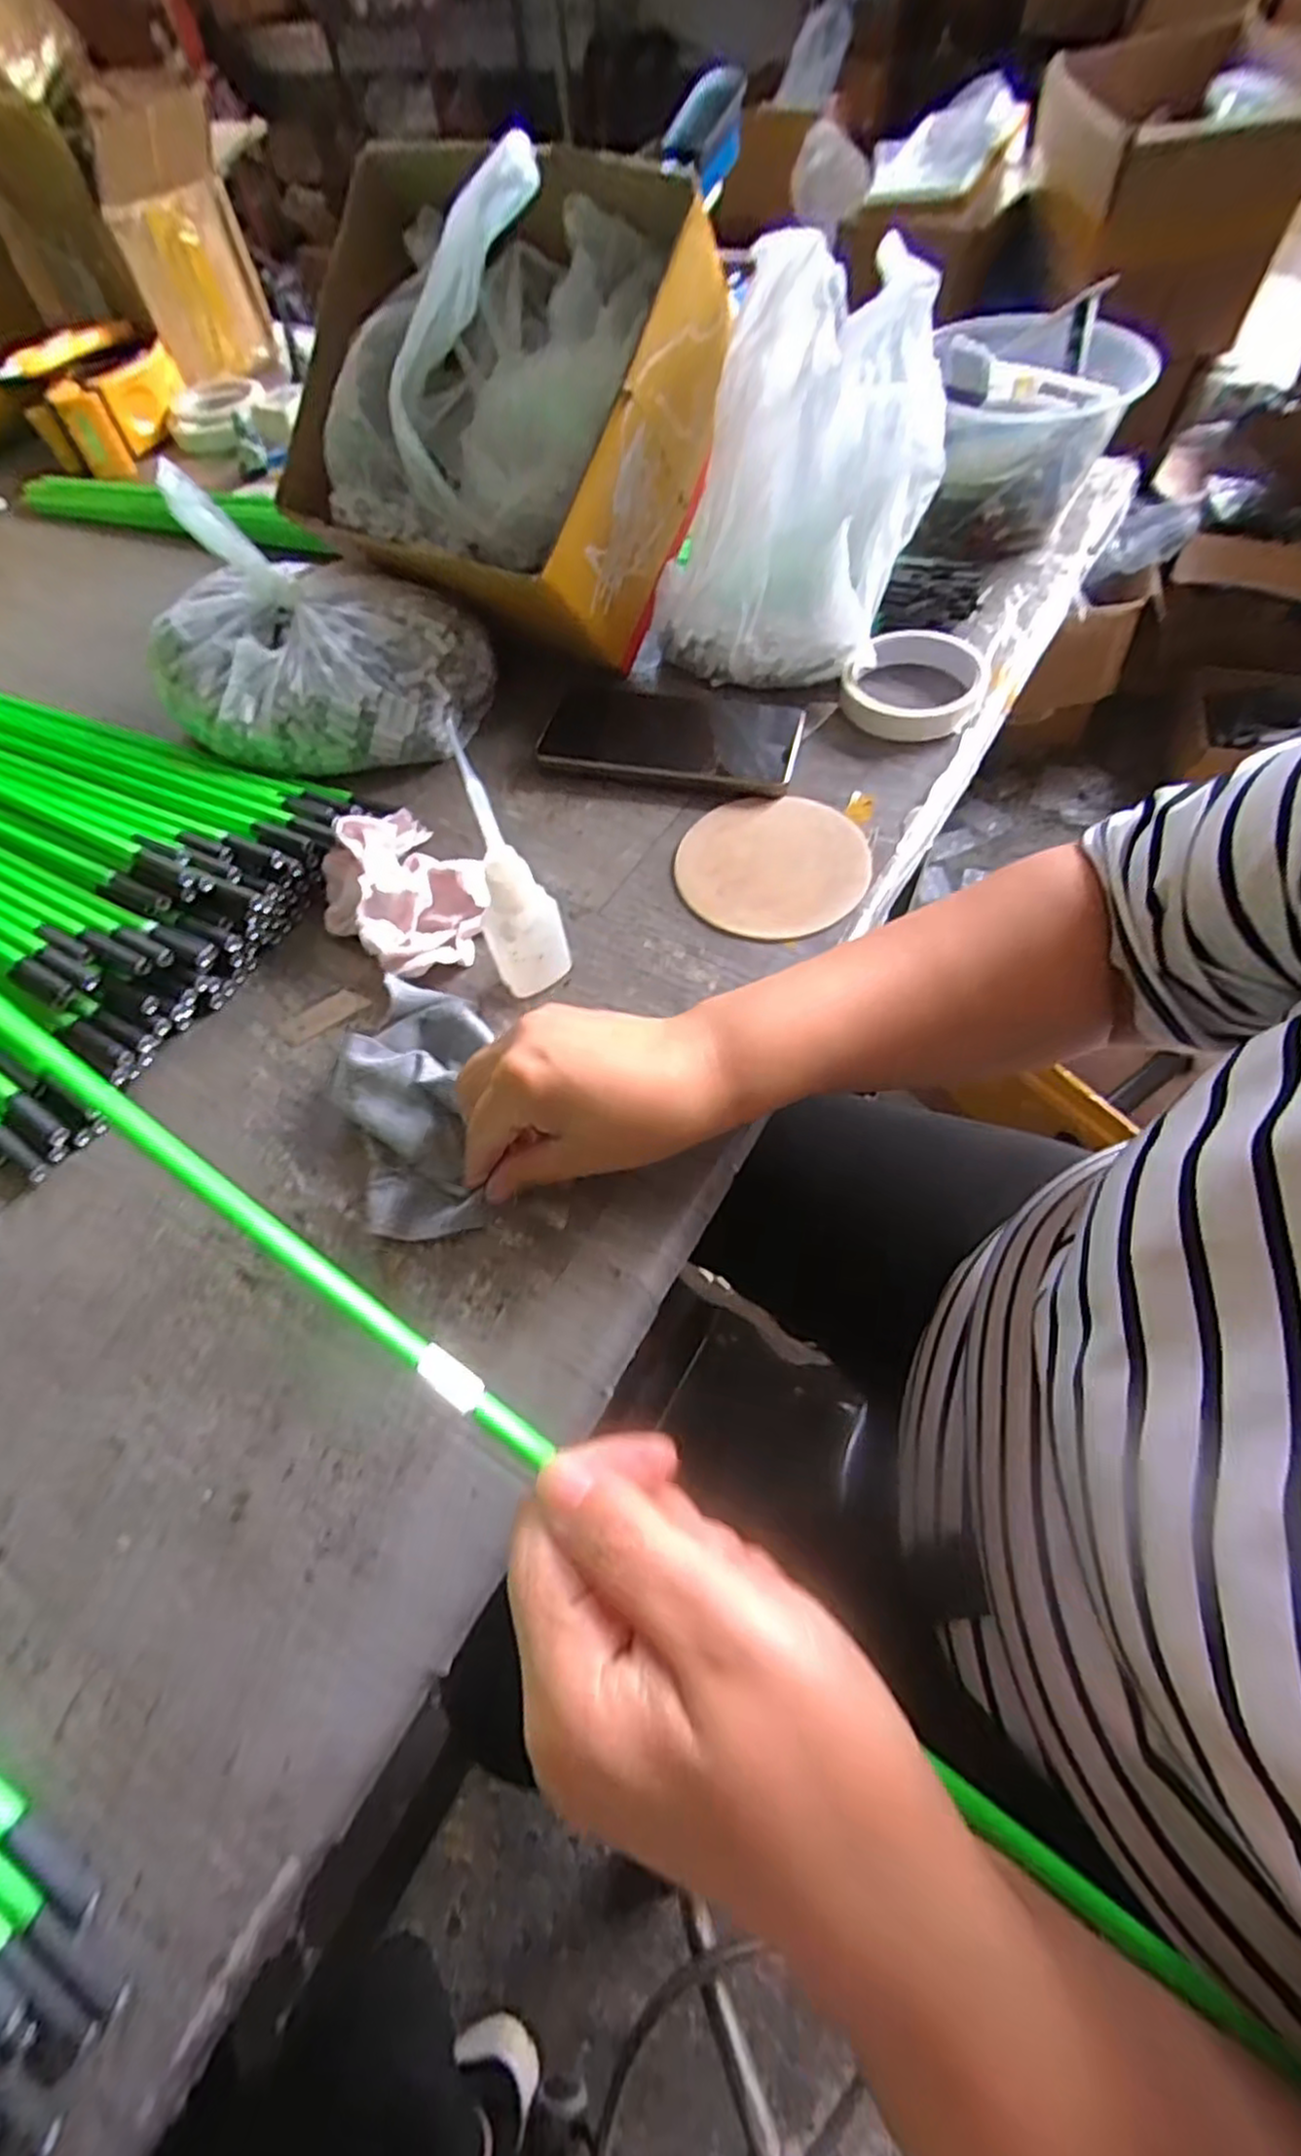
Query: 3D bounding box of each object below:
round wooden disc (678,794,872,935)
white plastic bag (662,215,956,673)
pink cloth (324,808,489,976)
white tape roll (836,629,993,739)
[{"bbox_3d":[0.071,-0.123,0.421,0.102,0.007,0.103,-2,61,3],"label":"round wooden disc"},{"bbox_3d":[0.094,-0.378,0.465,0.150,0.174,0.166,18,64,13],"label":"white plastic bag"},{"bbox_3d":[-0.132,-0.105,0.405,0.107,0.042,0.086,39,71,22],"label":"pink cloth"},{"bbox_3d":[0.167,-0.255,0.474,0.085,0.024,0.083,-2,61,3],"label":"white tape roll"}]

